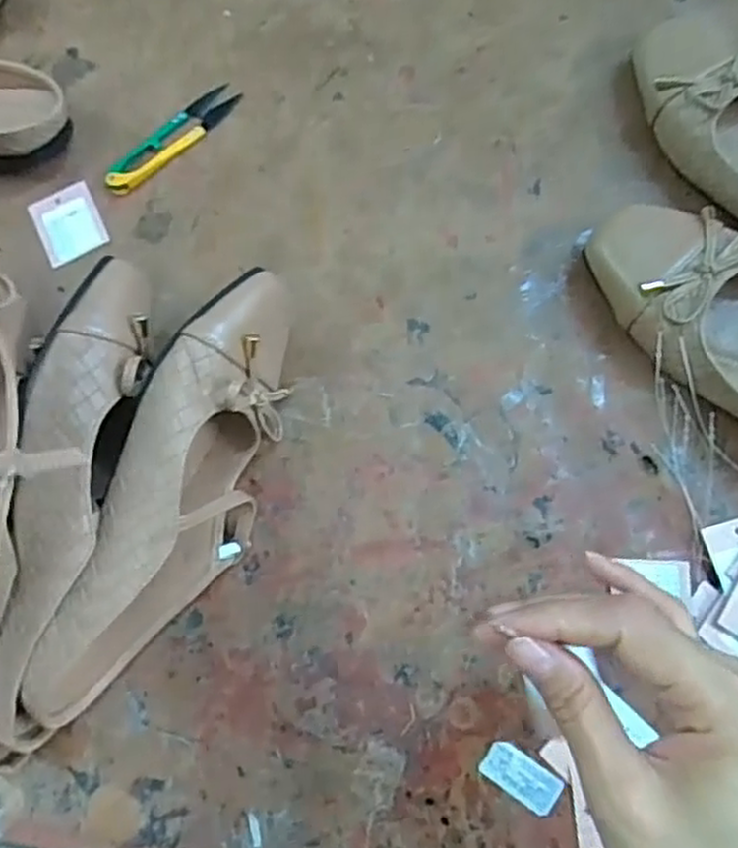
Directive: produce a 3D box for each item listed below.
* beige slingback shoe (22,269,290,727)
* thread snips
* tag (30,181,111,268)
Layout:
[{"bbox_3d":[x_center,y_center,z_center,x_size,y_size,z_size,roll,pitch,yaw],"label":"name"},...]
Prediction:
[{"bbox_3d":[-0.095,0.037,0.393,0.060,0.082,0.233,16,77,7],"label":"beige slingback shoe"},{"bbox_3d":[-0.127,-0.185,0.491,0.103,0.005,0.025,-39,78,-7],"label":"thread snips"},{"bbox_3d":[-0.192,-0.128,0.486,0.040,0.004,0.051,-26,76,-4],"label":"tag"}]

